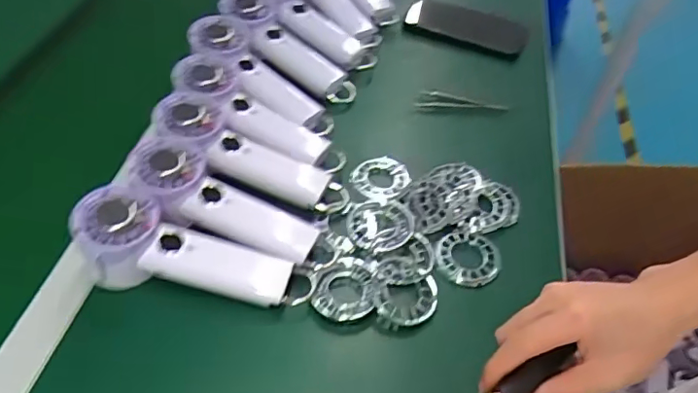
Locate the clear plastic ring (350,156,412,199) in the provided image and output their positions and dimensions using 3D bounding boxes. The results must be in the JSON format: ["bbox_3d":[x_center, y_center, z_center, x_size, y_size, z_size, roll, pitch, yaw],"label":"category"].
[{"bbox_3d":[0.032,-0.020,0.558,0.059,0.013,0.053,3,48,1],"label":"clear plastic ring"}]

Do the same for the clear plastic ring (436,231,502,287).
[{"bbox_3d":[0.107,0.055,0.496,0.056,0.012,0.056,1,48,-1],"label":"clear plastic ring"}]

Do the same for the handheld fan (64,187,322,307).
[{"bbox_3d":[-0.129,0.051,0.461,0.191,0.059,0.061,18,48,-7],"label":"handheld fan"}]

